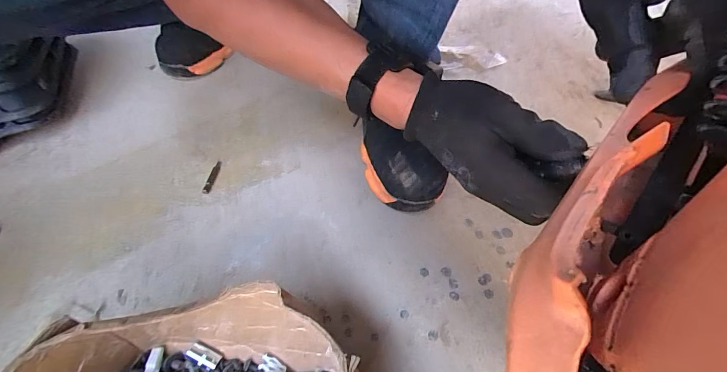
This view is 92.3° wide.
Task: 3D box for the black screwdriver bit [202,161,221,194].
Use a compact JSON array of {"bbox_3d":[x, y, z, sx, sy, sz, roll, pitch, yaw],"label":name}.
[{"bbox_3d":[-0.178,-0.010,0.412,0.009,0.004,0.048,4,49,2],"label":"black screwdriver bit"}]

